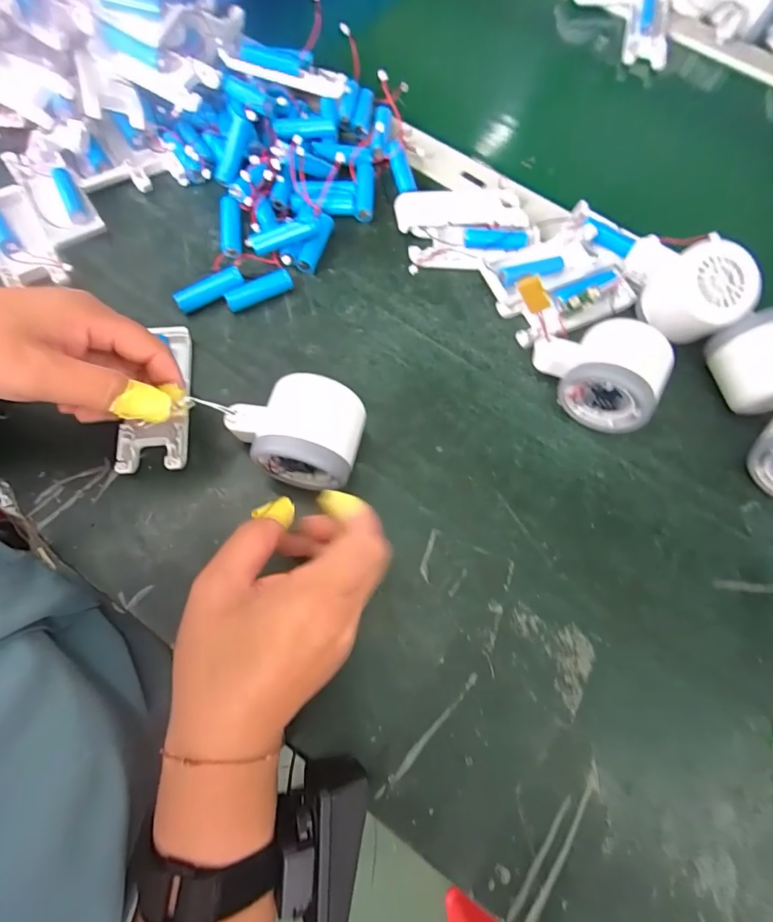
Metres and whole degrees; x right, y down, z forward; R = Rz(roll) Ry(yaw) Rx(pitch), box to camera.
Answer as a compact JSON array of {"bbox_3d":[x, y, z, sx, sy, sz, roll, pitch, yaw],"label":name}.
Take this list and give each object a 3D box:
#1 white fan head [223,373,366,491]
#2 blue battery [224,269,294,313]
[{"bbox_3d":[-0.055,-0.018,0.286,0.083,0.061,0.057,20,71,3],"label":"white fan head"},{"bbox_3d":[-0.095,-0.128,0.344,0.050,0.011,0.013,-27,74,-12],"label":"blue battery"}]

